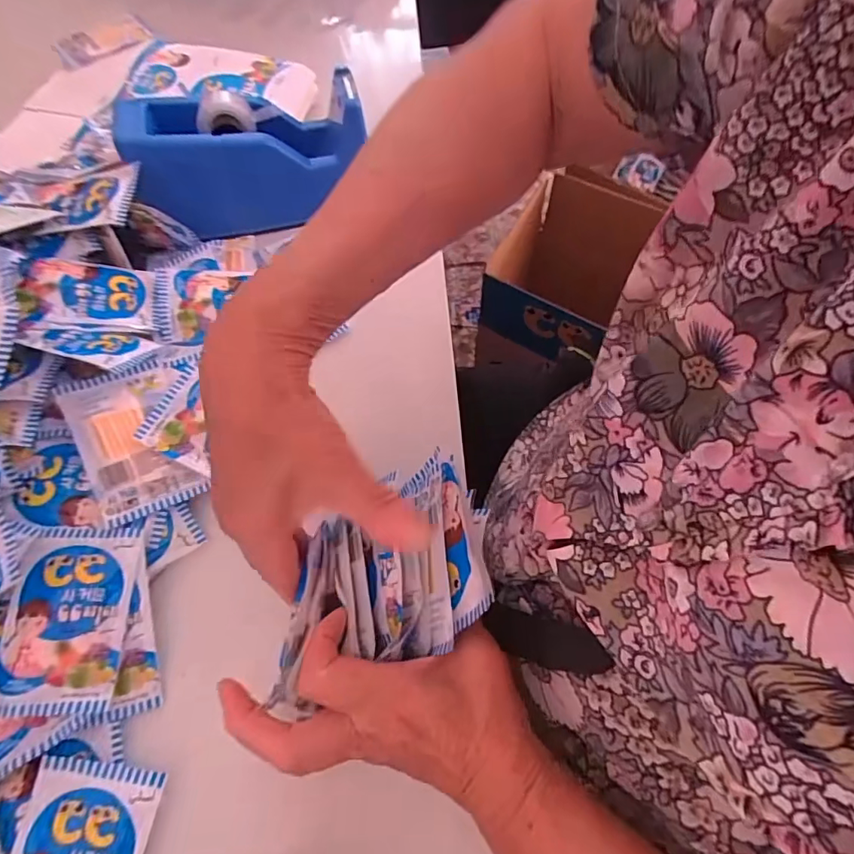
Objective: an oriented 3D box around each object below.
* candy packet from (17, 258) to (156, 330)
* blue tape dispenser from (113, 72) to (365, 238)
[{"bbox_3d":[-0.251,-0.099,0.373,0.082,0.015,0.069,-4,63,-30],"label":"candy packet"},{"bbox_3d":[-0.151,-0.233,0.437,0.194,0.094,0.070,-19,65,-6],"label":"blue tape dispenser"}]

